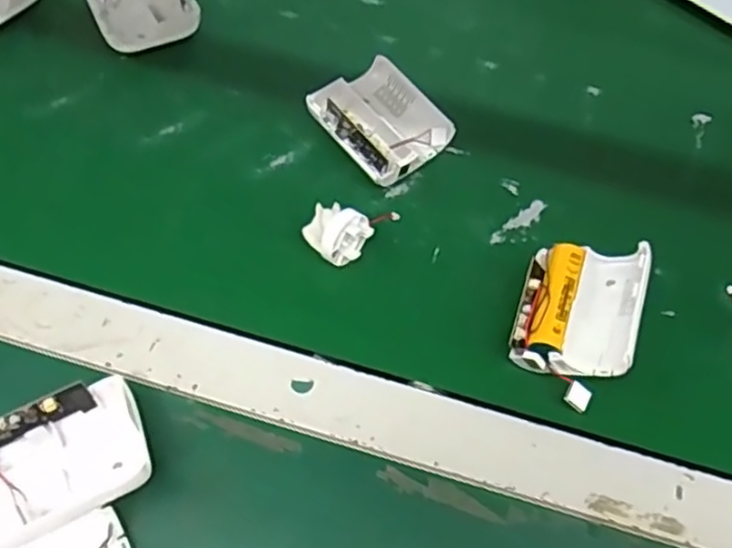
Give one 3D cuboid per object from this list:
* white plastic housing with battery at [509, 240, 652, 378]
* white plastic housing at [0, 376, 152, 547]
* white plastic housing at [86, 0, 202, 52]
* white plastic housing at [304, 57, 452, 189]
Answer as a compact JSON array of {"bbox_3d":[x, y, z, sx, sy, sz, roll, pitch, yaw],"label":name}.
[{"bbox_3d":[0.125,0.020,0.404,0.065,0.035,0.092,20,61,7],"label":"white plastic housing with battery"},{"bbox_3d":[-0.148,0.092,0.335,0.079,0.038,0.063,-23,65,-16],"label":"white plastic housing"},{"bbox_3d":[-0.168,-0.200,0.507,0.068,0.034,0.084,-23,65,-15],"label":"white plastic housing"},{"bbox_3d":[0.012,-0.103,0.464,0.074,0.037,0.080,-38,70,-22],"label":"white plastic housing"}]

